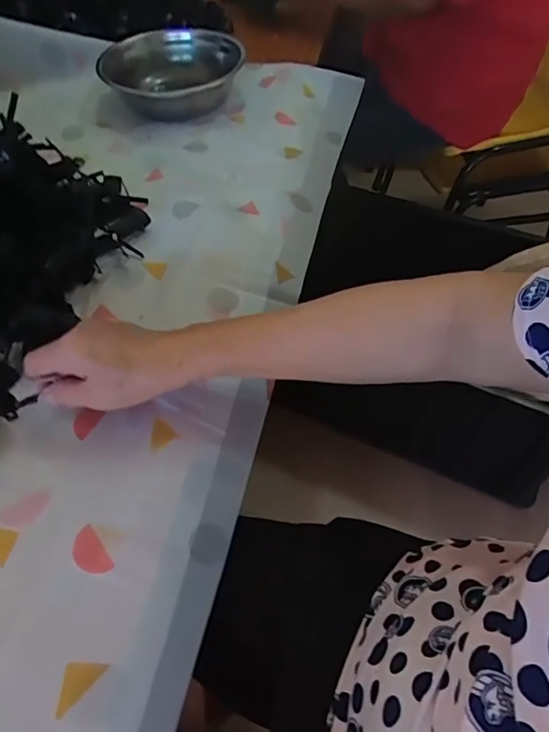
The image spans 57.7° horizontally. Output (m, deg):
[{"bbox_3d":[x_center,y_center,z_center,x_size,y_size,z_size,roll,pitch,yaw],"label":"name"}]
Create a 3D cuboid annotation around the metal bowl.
[{"bbox_3d":[-0.149,-0.436,0.744,0.195,0.059,0.195,-1,53,1],"label":"metal bowl"}]

